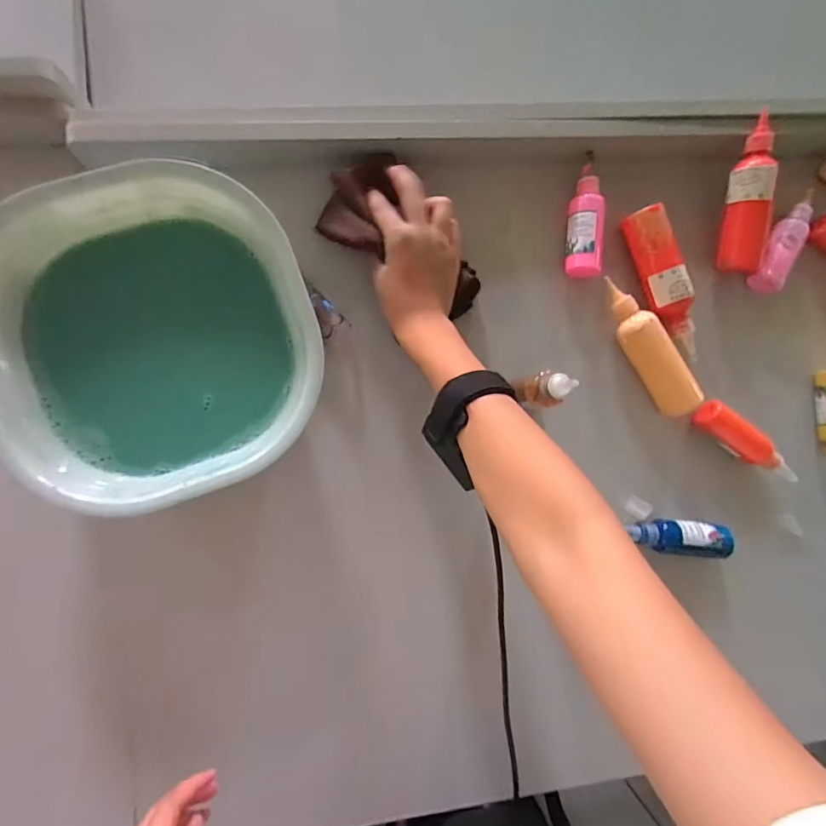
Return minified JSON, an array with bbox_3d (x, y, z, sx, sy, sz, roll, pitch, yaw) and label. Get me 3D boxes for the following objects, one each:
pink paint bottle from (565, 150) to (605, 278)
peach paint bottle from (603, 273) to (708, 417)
[{"bbox_3d":[0.161,-0.186,0.462,0.031,0.027,0.115,1,90,-5],"label":"pink paint bottle"},{"bbox_3d":[0.223,-0.062,0.460,0.039,0.028,0.138,-32,93,-4],"label":"peach paint bottle"}]

